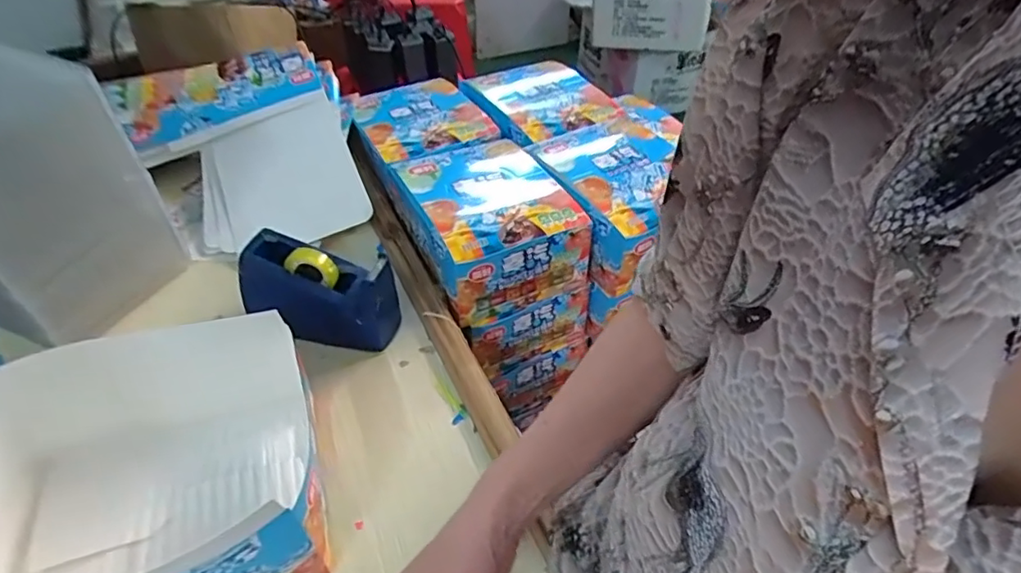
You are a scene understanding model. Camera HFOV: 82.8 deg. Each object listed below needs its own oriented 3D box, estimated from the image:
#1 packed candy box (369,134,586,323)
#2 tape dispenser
[{"bbox_3d":[-0.032,-0.075,0.652,0.156,0.093,0.203,-17,45,-22],"label":"packed candy box"},{"bbox_3d":[-0.170,0.012,0.522,0.135,0.091,0.048,13,42,10],"label":"tape dispenser"}]

